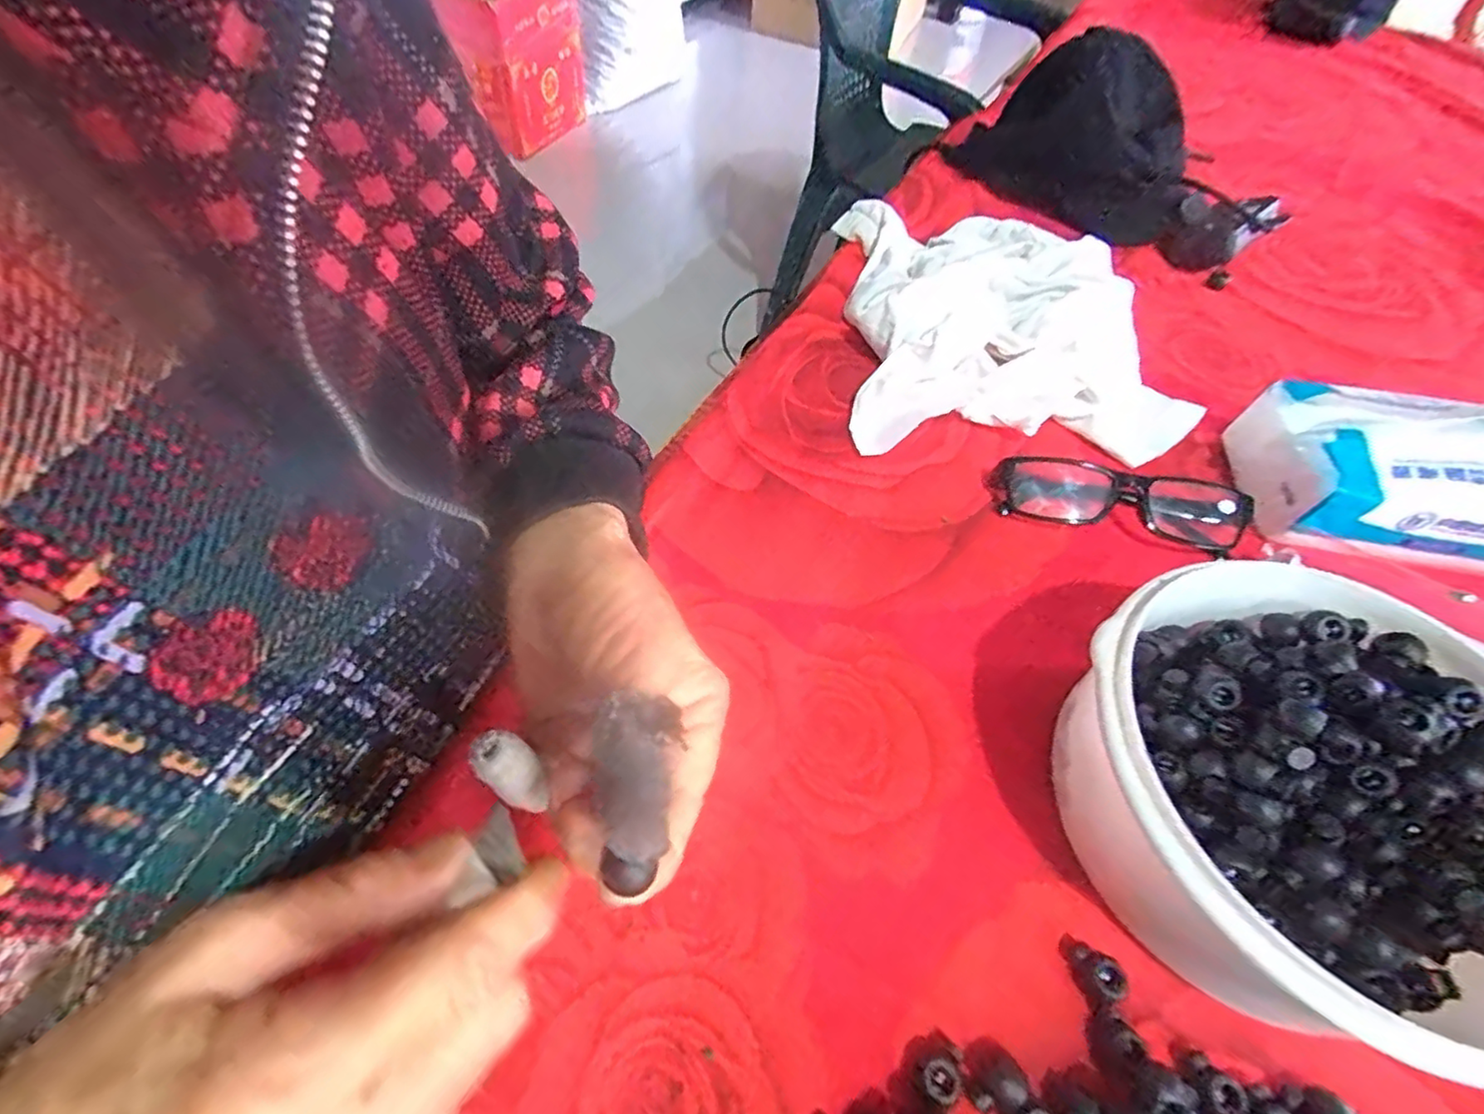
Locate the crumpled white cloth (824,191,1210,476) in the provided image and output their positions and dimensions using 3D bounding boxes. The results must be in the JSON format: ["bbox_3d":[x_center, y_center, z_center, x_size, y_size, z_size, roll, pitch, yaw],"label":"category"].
[{"bbox_3d":[0.183,-0.176,0.440,0.225,0.055,0.257,3,53,-3],"label":"crumpled white cloth"}]

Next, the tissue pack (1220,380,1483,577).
[{"bbox_3d":[0.381,-0.052,0.352,0.167,0.081,0.093,8,53,0],"label":"tissue pack"}]

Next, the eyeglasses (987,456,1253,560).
[{"bbox_3d":[0.214,-0.037,0.363,0.134,0.025,0.046,11,53,3],"label":"eyeglasses"}]

